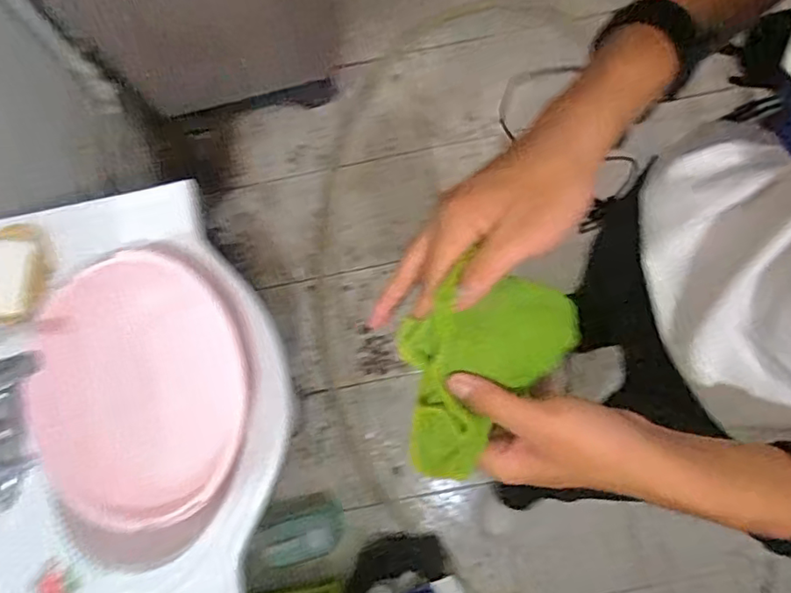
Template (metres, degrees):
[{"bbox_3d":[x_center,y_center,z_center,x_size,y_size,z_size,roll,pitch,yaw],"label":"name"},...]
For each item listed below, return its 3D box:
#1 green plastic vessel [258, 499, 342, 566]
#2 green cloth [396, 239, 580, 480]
[{"bbox_3d":[-0.200,0.529,1.311,0.151,0.191,0.086,-18,81,2],"label":"green plastic vessel"},{"bbox_3d":[0.045,0.038,0.350,0.082,0.069,0.133,40,82,9],"label":"green cloth"}]

